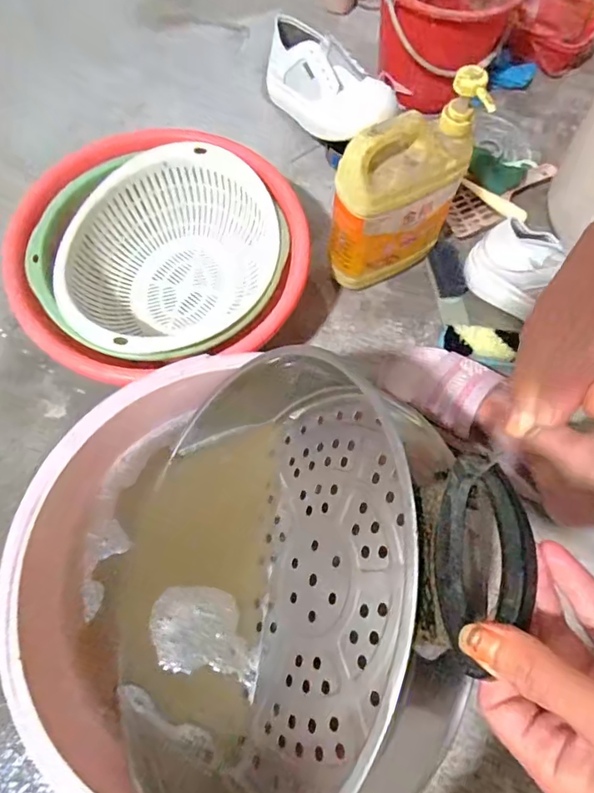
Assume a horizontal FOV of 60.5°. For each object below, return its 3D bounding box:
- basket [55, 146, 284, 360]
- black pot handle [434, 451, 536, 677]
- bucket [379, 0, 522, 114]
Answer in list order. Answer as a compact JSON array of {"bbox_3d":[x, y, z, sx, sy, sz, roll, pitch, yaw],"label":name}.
[{"bbox_3d":[-0.146,-0.159,0.592,0.251,0.101,0.210,-38,73,-14],"label":"basket"},{"bbox_3d":[0.084,0.075,0.234,0.045,0.019,0.093,-9,66,42],"label":"black pot handle"},{"bbox_3d":[0.197,-0.527,0.738,0.179,0.173,0.179,0,68,0],"label":"bucket"}]

